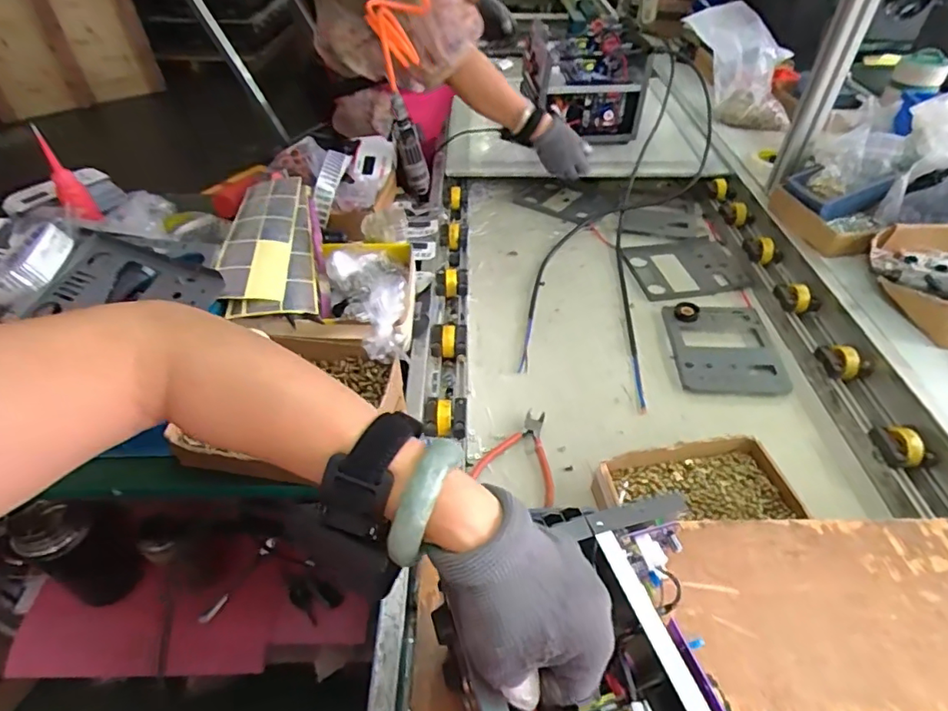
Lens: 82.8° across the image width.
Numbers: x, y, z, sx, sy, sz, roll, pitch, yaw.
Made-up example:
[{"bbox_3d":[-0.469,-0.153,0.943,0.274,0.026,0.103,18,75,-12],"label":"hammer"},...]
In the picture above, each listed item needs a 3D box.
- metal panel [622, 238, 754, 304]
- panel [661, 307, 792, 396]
[{"bbox_3d":[0.395,-0.163,1.009,0.205,0.011,0.186,-11,43,-6],"label":"metal panel"},{"bbox_3d":[0.389,-0.012,0.843,0.155,0.015,0.188,3,44,3],"label":"panel"}]

